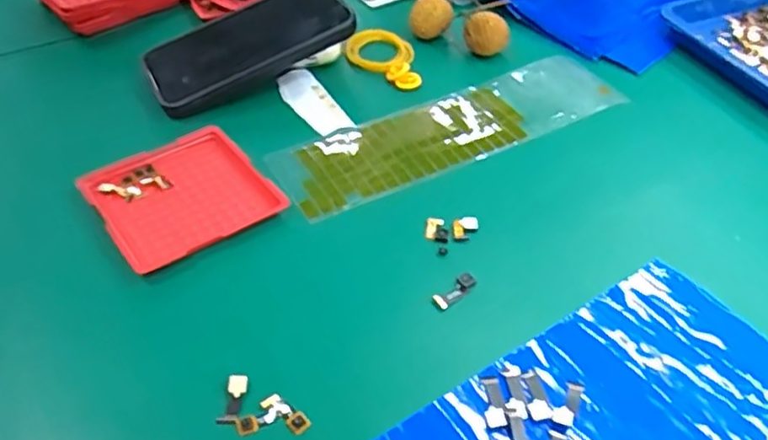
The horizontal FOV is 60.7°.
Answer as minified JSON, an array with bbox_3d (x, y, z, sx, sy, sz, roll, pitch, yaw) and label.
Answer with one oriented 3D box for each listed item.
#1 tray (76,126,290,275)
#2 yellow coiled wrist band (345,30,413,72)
[{"bbox_3d":[-0.130,-0.017,0.420,0.098,0.013,0.097,-28,53,-25],"label":"tray"},{"bbox_3d":[-0.003,-0.141,0.543,0.055,0.012,0.055,16,48,14],"label":"yellow coiled wrist band"}]

